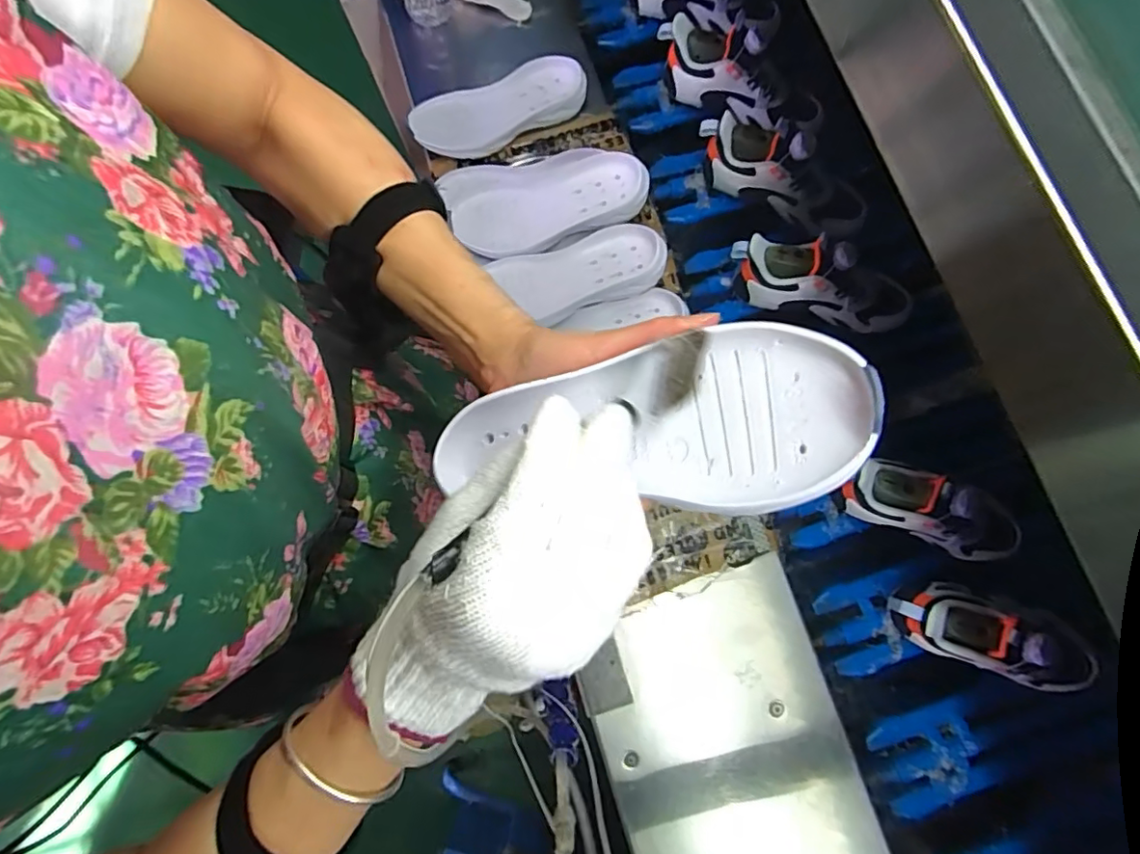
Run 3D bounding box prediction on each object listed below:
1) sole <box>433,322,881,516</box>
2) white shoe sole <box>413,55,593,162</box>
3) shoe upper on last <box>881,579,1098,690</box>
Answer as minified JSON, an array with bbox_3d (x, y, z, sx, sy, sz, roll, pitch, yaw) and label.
[{"bbox_3d":[0.028,-0.002,0.272,0.206,0.030,0.083,-3,76,21],"label":"sole"},{"bbox_3d":[-0.084,-0.389,0.681,0.214,0.024,0.080,-24,77,-4],"label":"white shoe sole"},{"bbox_3d":[0.433,0.207,0.562,0.220,0.106,0.083,18,78,-8],"label":"shoe upper on last"}]

